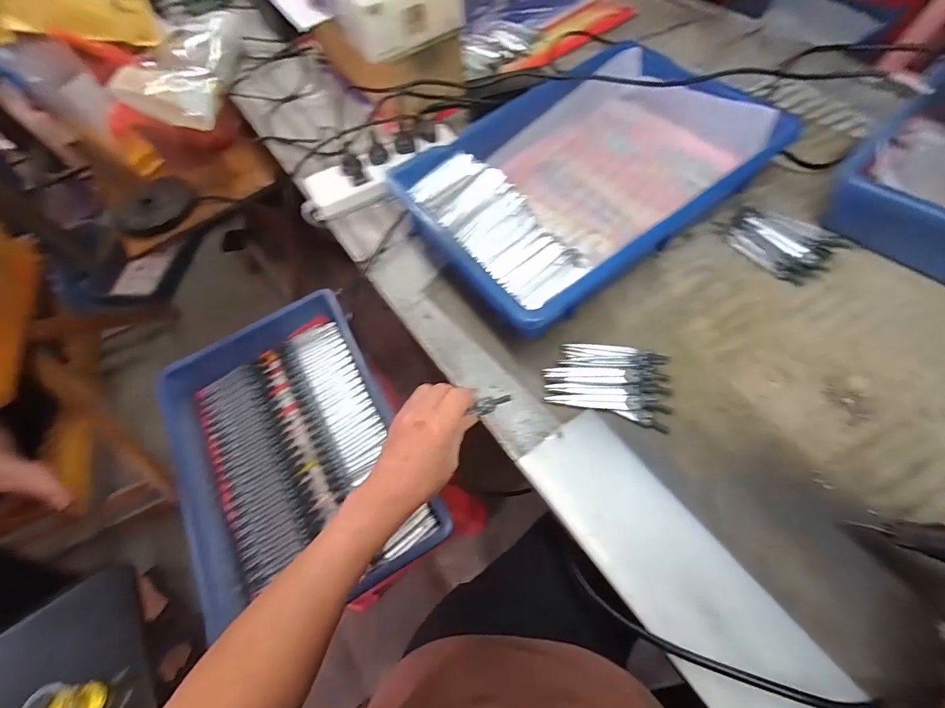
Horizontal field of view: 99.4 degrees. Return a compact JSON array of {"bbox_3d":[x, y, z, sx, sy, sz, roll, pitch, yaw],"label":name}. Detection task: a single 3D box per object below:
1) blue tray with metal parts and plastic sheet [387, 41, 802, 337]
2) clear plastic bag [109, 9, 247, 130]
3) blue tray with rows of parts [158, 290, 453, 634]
[{"bbox_3d":[0.141,-0.235,0.510,0.423,0.068,0.287,-35,65,-12],"label":"blue tray with metal parts and plastic sheet"},{"bbox_3d":[-0.550,-0.547,0.755,0.162,0.062,0.247,-3,63,5],"label":"clear plastic bag"},{"bbox_3d":[-0.266,0.118,0.582,0.288,0.081,0.401,-30,64,-9],"label":"blue tray with rows of parts"}]

